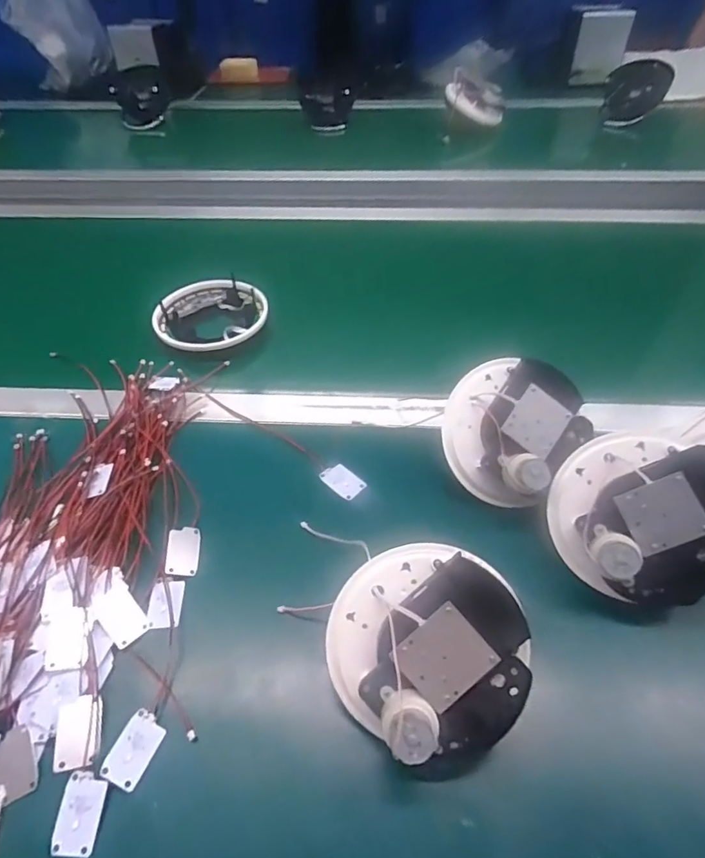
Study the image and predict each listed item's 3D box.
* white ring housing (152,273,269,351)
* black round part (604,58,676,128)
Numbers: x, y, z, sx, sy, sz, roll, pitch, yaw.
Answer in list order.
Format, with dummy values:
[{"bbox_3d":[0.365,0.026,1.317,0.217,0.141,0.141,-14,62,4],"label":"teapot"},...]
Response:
[{"bbox_3d":[-0.173,-0.143,0.608,0.131,0.030,0.113,-14,49,-11],"label":"white ring housing"},{"bbox_3d":[0.609,-0.739,1.072,0.037,0.130,0.150,14,63,-41],"label":"black round part"}]

